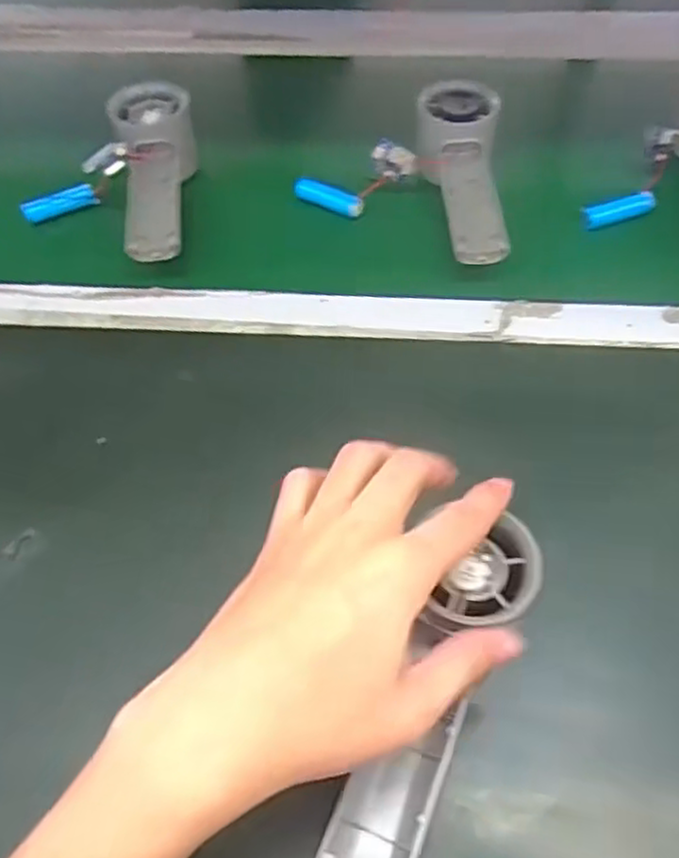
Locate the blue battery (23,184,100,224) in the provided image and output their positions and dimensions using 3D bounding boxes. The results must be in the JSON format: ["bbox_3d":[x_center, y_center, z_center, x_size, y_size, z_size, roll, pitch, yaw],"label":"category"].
[{"bbox_3d":[-0.215,-0.173,0.544,0.055,0.016,0.017,-33,61,-18],"label":"blue battery"}]

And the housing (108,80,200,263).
[{"bbox_3d":[-0.134,-0.192,0.530,0.058,0.054,0.165,-11,56,-5],"label":"housing"}]

